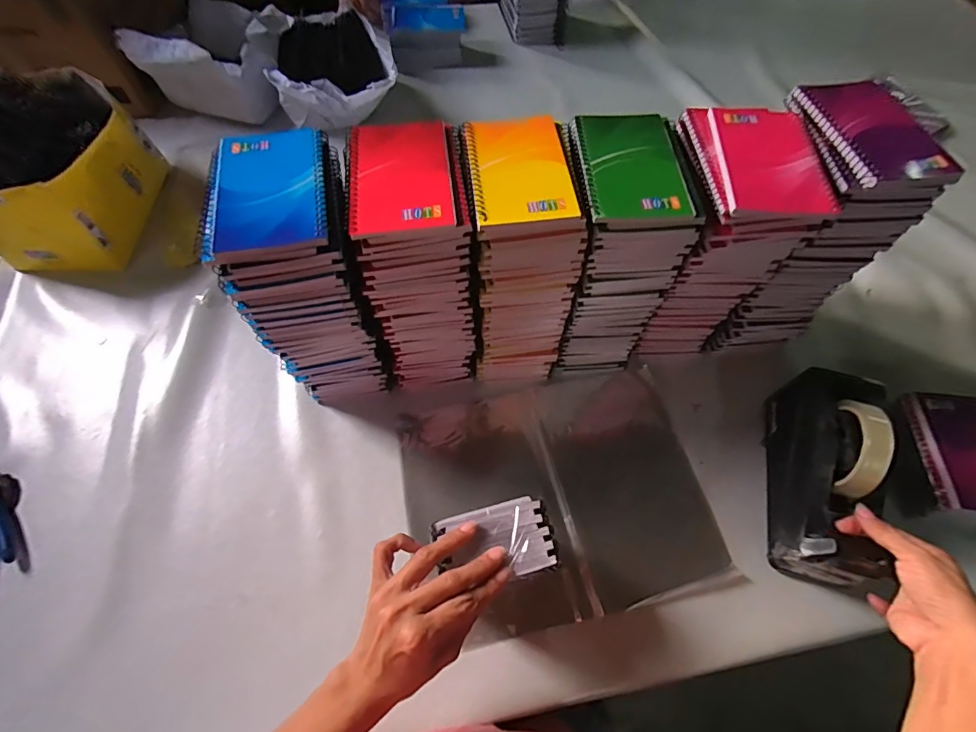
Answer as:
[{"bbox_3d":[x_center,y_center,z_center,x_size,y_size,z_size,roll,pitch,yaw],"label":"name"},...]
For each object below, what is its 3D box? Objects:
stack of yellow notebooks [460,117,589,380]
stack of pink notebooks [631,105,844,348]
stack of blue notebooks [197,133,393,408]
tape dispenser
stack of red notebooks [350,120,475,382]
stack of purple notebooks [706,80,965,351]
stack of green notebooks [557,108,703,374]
[{"bbox_3d":[0.032,-0.107,0.480,0.094,0.236,0.139,-3,63,-3],"label":"stack of yellow notebooks"},{"bbox_3d":[0.234,-0.123,0.492,0.104,0.249,0.131,1,63,0],"label":"stack of pink notebooks"},{"bbox_3d":[-0.173,-0.078,0.469,0.105,0.262,0.135,-11,64,-7],"label":"stack of blue notebooks"},{"bbox_3d":[0.347,0.104,0.451,0.075,0.116,0.197,16,64,9],"label":"tape dispenser"},{"bbox_3d":[-0.068,-0.100,0.476,0.095,0.245,0.128,-6,63,-4],"label":"stack of red notebooks"},{"bbox_3d":[0.332,-0.139,0.494,0.103,0.259,0.136,2,63,0],"label":"stack of purple notebooks"},{"bbox_3d":[0.129,-0.116,0.489,0.100,0.245,0.129,-3,63,-3],"label":"stack of green notebooks"}]

